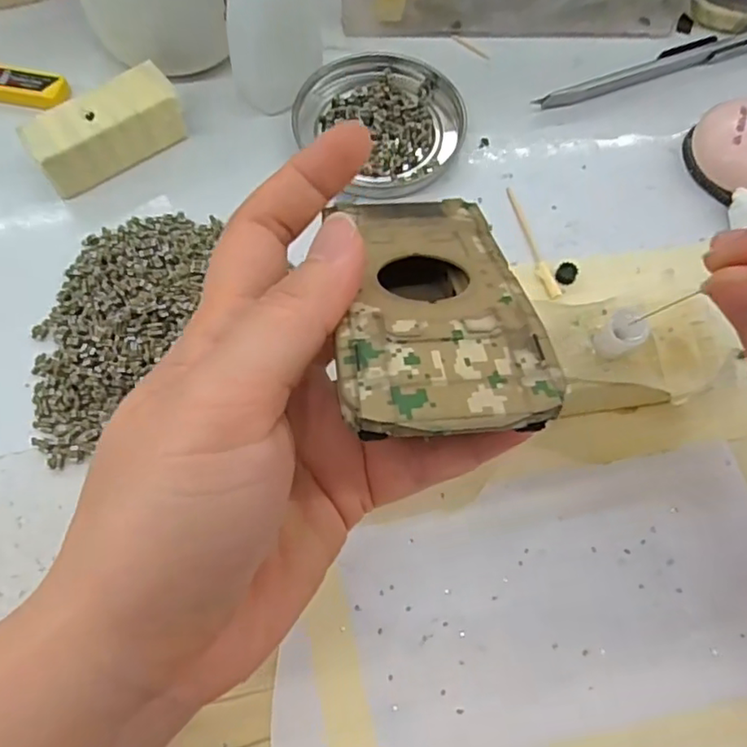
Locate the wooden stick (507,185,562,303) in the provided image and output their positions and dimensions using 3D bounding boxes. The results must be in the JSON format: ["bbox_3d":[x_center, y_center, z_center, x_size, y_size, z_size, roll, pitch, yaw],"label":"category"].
[{"bbox_3d":[0.070,-0.059,0.276,0.006,0.004,0.060,-14,70,-7],"label":"wooden stick"}]

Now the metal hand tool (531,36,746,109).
[{"bbox_3d":[0.139,-0.153,0.312,0.123,0.008,0.015,-20,71,-8],"label":"metal hand tool"}]

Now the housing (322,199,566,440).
[{"bbox_3d":[0.016,-0.019,0.163,0.047,0.011,0.095,0,41,-1],"label":"housing"}]

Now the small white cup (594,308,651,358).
[{"bbox_3d":[0.086,-0.014,0.215,0.014,0.016,0.013,1,68,-1],"label":"small white cup"}]

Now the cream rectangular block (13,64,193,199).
[{"bbox_3d":[-0.117,-0.108,0.273,0.064,0.022,0.026,-35,74,-13],"label":"cream rectangular block"}]

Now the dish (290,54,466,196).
[{"bbox_3d":[0.005,-0.122,0.297,0.080,0.007,0.077,0,69,-1],"label":"dish"}]

